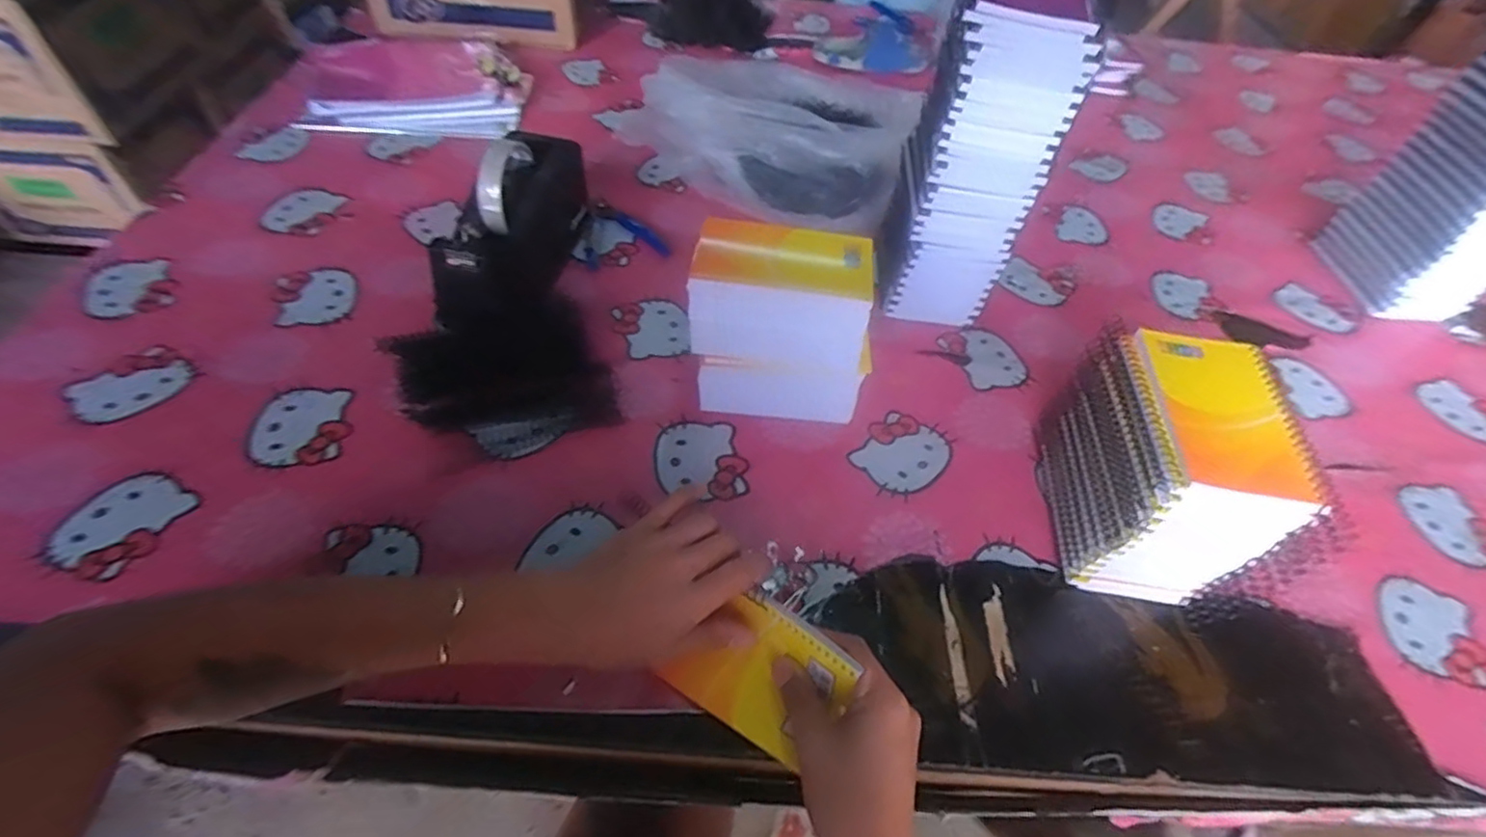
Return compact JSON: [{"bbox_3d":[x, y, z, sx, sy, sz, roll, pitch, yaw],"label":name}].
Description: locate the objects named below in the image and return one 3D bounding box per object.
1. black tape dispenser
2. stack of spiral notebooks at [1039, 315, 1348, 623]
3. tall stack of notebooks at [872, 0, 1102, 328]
[{"bbox_3d":[-0.211,-0.172,0.605,0.071,0.112,0.230,10,50,2],"label":"black tape dispenser"},{"bbox_3d":[0.298,0.034,0.470,0.094,0.147,0.145,7,50,0],"label":"stack of spiral notebooks"},{"bbox_3d":[0.202,-0.222,0.580,0.113,0.293,0.116,17,51,8],"label":"tall stack of notebooks"}]

